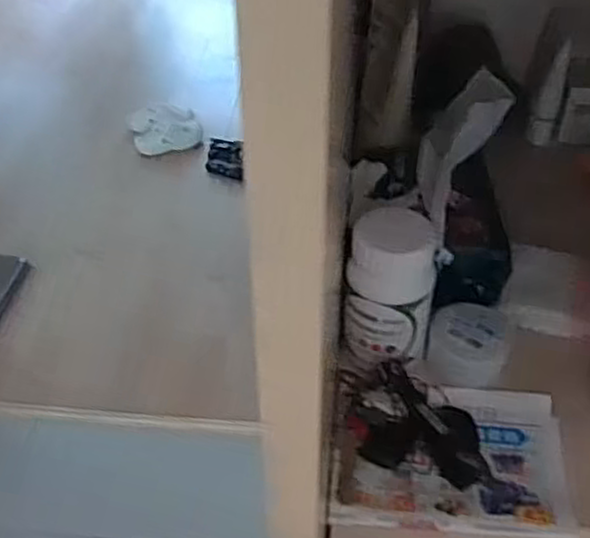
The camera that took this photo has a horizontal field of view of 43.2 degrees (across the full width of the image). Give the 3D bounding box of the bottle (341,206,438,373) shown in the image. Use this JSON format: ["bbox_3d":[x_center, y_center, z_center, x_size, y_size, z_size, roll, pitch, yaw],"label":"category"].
[{"bbox_3d":[0.063,0.016,0.496,0.058,0.096,0.054,4,44,8],"label":"bottle"}]

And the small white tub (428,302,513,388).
[{"bbox_3d":[0.122,0.053,0.516,0.055,0.036,0.050,11,45,15],"label":"small white tub"}]

